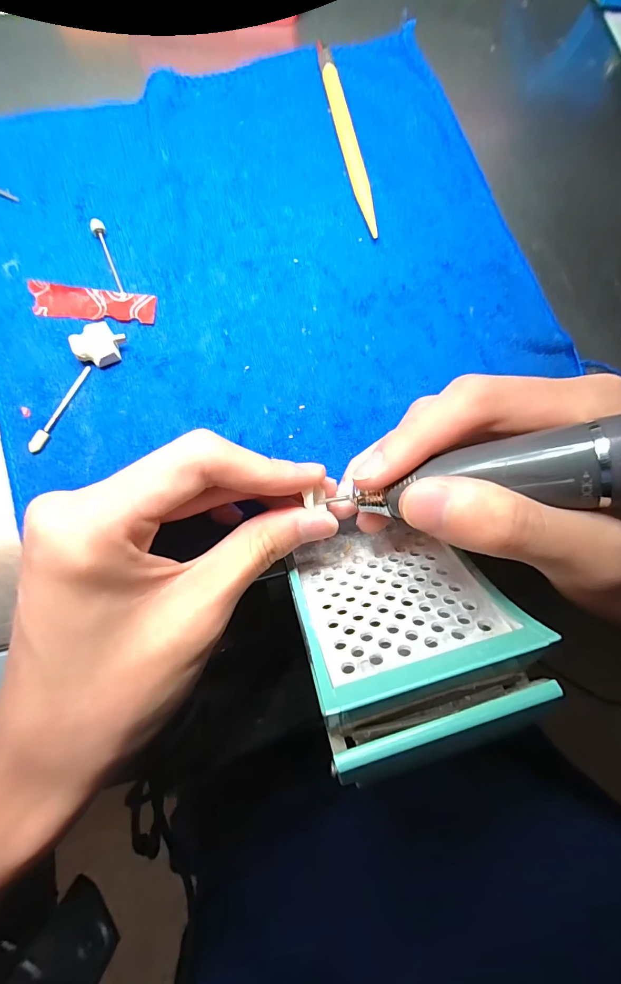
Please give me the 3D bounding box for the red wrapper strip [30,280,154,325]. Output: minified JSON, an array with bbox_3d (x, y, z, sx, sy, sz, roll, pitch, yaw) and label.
[{"bbox_3d":[-0.108,-0.095,0.200,0.058,0.007,0.017,3,79,-3],"label":"red wrapper strip"}]

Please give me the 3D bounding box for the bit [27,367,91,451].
[{"bbox_3d":[-0.120,-0.040,0.192,0.005,0.004,0.047,25,80,3],"label":"bit"}]

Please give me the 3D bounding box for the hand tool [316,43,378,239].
[{"bbox_3d":[0.021,-0.201,0.227,0.010,0.005,0.130,-11,80,-5],"label":"hand tool"}]

